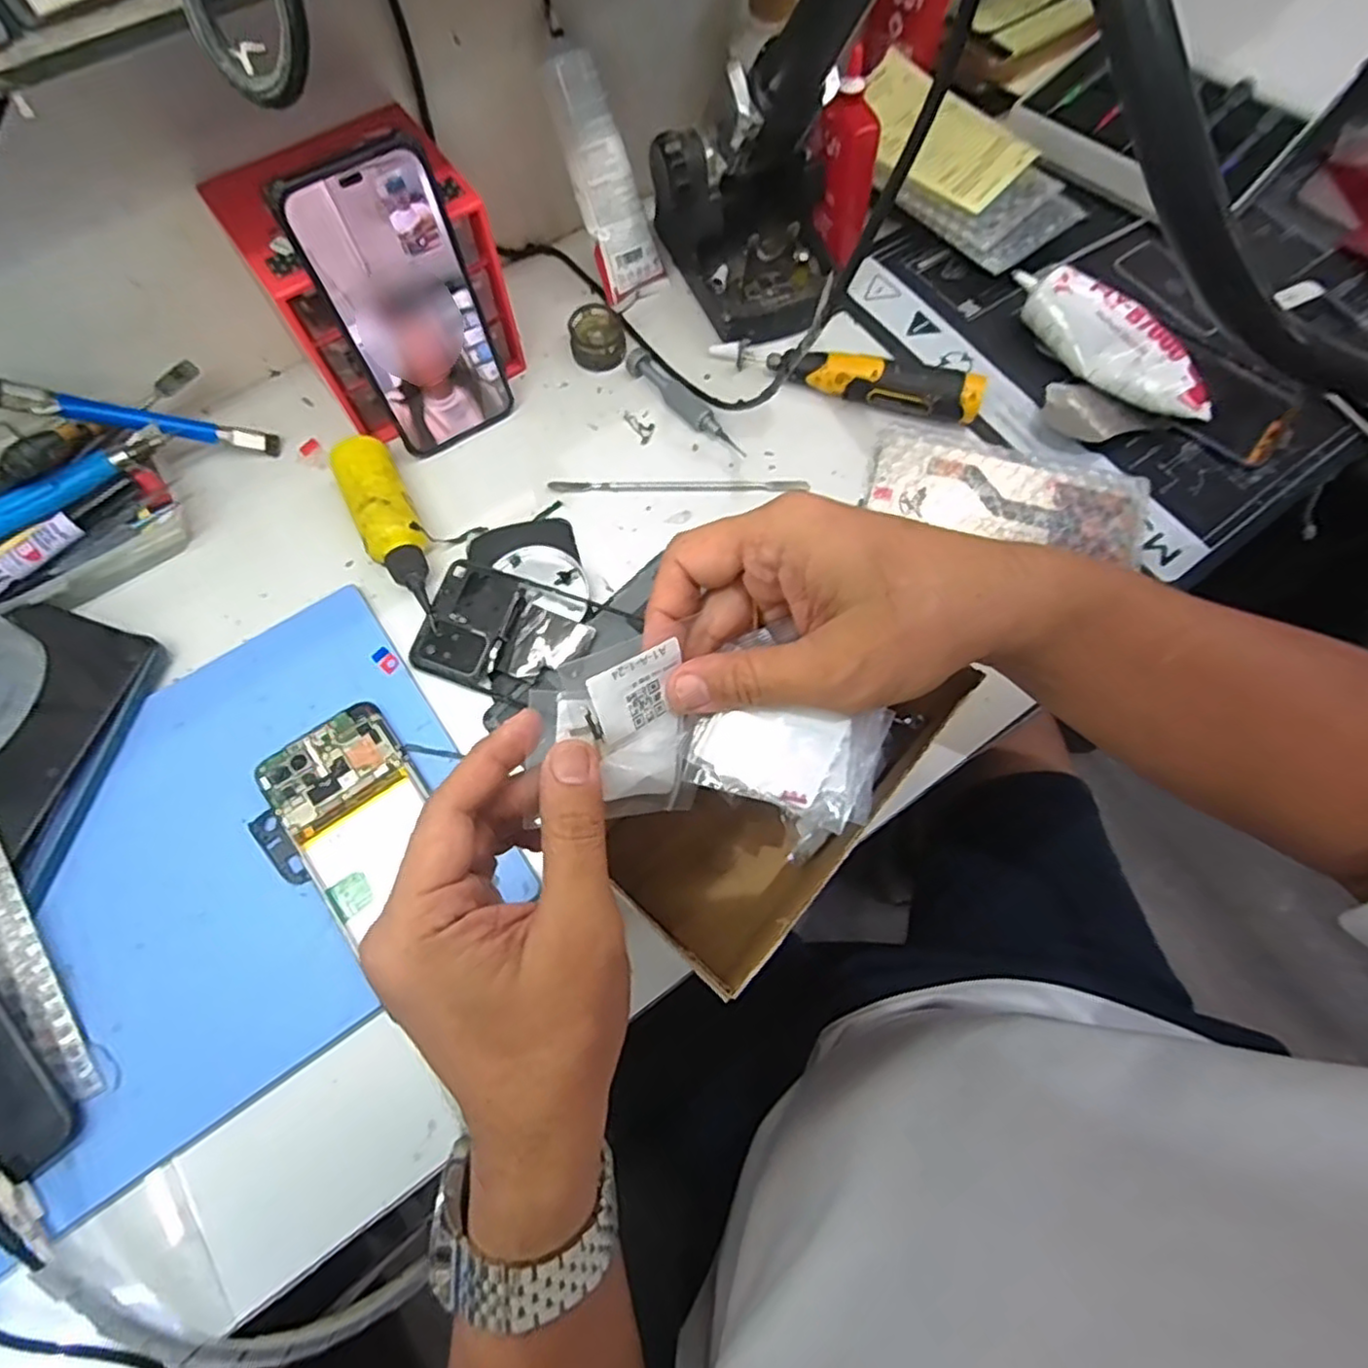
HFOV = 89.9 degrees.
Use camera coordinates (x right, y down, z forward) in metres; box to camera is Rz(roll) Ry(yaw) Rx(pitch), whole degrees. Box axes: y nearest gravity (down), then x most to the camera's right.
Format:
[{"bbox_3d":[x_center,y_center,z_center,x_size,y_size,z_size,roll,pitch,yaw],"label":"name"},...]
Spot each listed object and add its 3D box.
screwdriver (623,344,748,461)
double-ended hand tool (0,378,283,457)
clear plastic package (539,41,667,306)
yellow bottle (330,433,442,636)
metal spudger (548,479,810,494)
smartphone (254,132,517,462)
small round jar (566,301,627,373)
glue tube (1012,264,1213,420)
[{"bbox_3d":[-0.001,-0.193,0.467,0.020,0.013,0.111,-37,75,-13],"label":"screwdriver"},{"bbox_3d":[-0.328,-0.160,0.417,0.141,0.012,0.019,3,64,-32],"label":"double-ended hand tool"},{"bbox_3d":[-0.053,-0.335,0.456,0.043,0.134,0.021,-35,40,-15],"label":"clear plastic package"},{"bbox_3d":[-0.175,-0.092,0.413,0.034,0.032,0.128,-26,73,-10],"label":"yellow bottle"},{"bbox_3d":[-0.003,-0.130,0.451,0.168,0.004,0.010,-1,70,-1],"label":"metal spudger"},{"bbox_3d":[-0.152,-0.210,0.393,0.085,0.165,0.014,-32,66,-11],"label":"smartphone"},{"bbox_3d":[-0.061,-0.244,0.483,0.038,0.018,0.044,0,70,-1],"label":"small round jar"},{"bbox_3d":[0.285,-0.229,0.463,0.031,0.043,0.153,-35,74,-12],"label":"glue tube"}]

